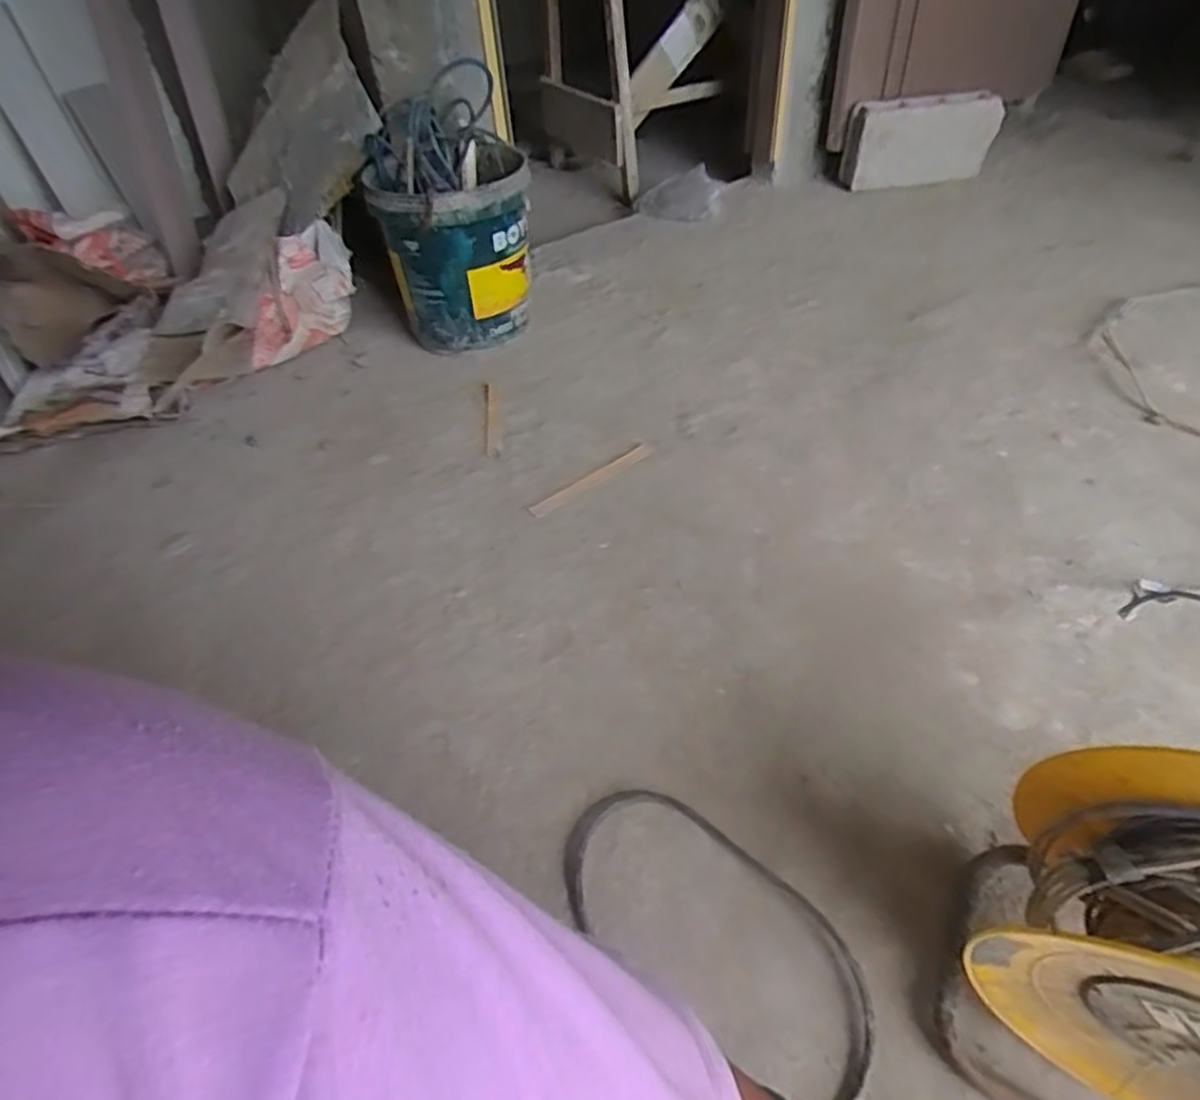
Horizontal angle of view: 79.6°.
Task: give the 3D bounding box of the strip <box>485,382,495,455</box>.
[{"bbox_3d":[-0.199,-0.238,1.306,0.017,0.014,0.221,-7,46,-2],"label":"strip"}]

